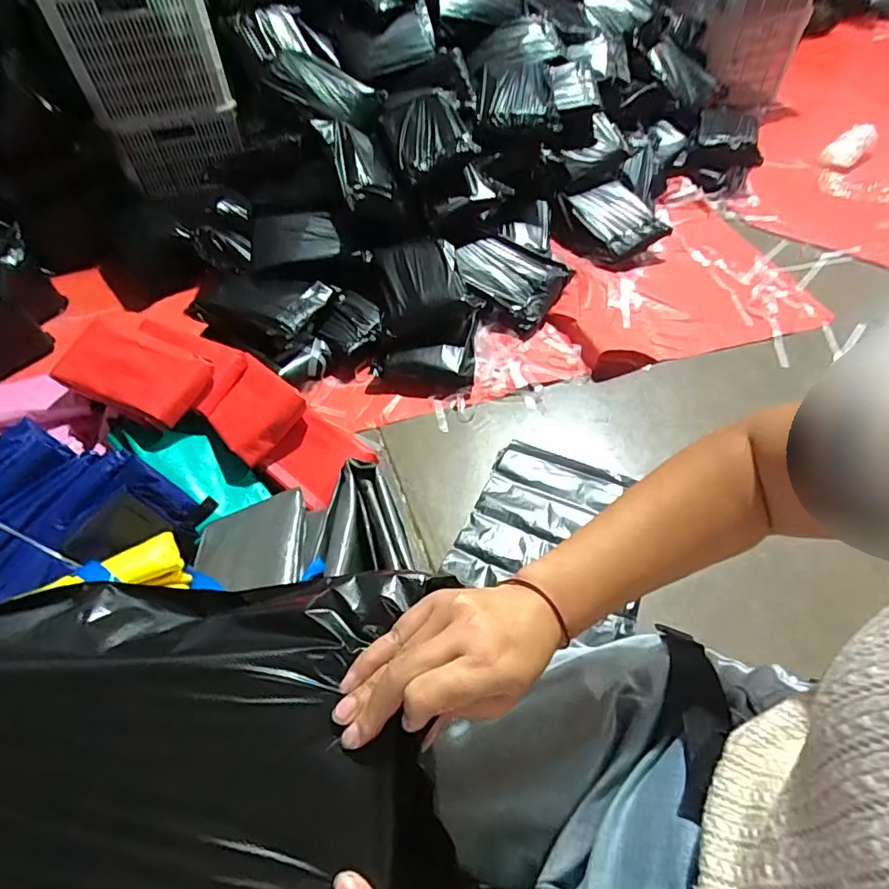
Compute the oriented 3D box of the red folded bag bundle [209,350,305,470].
[{"bbox_3d":[-0.379,-0.068,1.100,0.174,0.073,0.198,27,56,23],"label":"red folded bag bundle"}]

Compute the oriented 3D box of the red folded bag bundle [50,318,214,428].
[{"bbox_3d":[-0.636,-0.156,1.097,0.308,0.091,0.171,18,53,16],"label":"red folded bag bundle"}]

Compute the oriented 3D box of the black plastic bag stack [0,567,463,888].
[{"bbox_3d":[-0.165,0.177,0.285,0.322,0.043,0.230,-2,50,1],"label":"black plastic bag stack"}]

